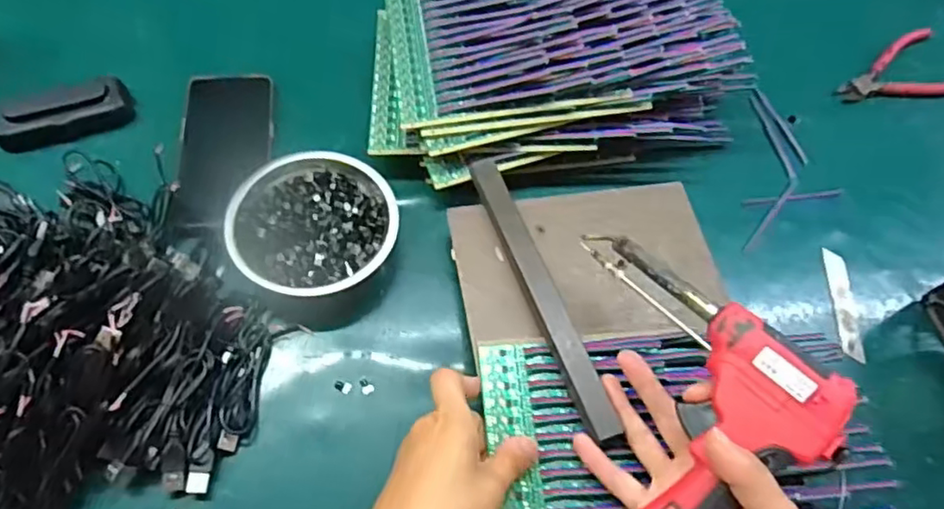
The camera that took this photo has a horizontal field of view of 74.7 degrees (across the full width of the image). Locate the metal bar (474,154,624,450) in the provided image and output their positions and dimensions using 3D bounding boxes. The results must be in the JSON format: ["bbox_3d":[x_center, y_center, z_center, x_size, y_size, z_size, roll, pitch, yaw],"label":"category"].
[{"bbox_3d":[0.050,0.023,0.457,0.022,0.023,0.232,-16,65,-12],"label":"metal bar"}]

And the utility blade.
[{"bbox_3d":[0.312,0.042,0.520,0.019,0.004,0.099,4,62,4],"label":"utility blade"}]

